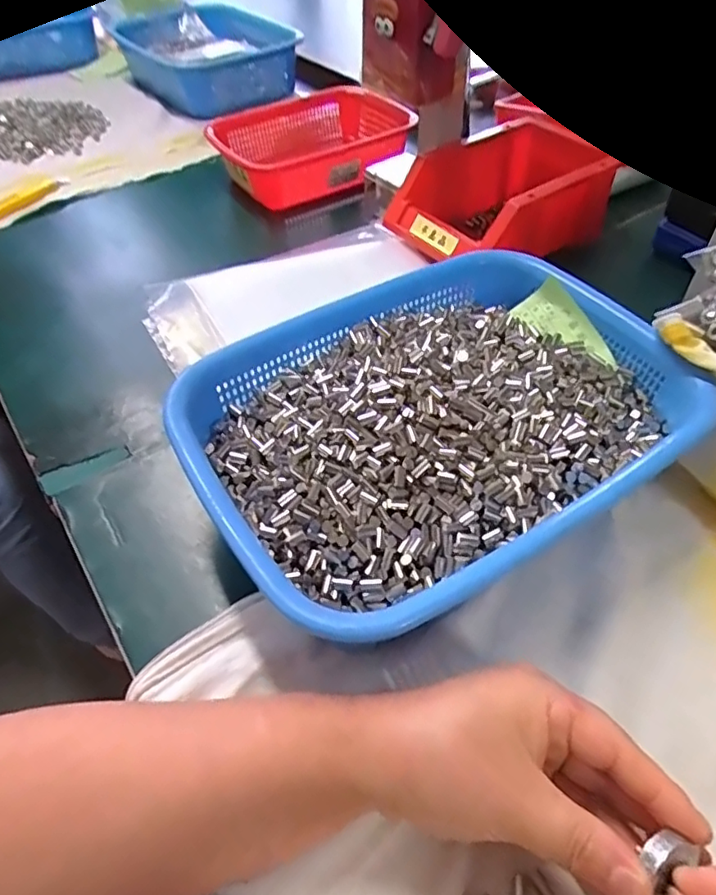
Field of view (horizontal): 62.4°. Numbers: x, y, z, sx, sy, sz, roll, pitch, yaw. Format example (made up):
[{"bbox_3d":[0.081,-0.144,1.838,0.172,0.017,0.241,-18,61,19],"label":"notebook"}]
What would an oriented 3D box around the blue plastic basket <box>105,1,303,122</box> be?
[{"bbox_3d":[-0.202,-0.555,0.850,0.210,0.070,0.245,-29,54,-22],"label":"blue plastic basket"}]

